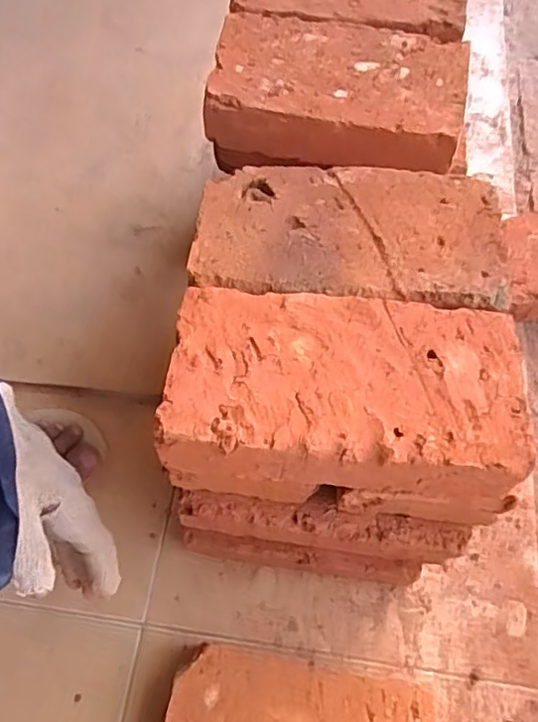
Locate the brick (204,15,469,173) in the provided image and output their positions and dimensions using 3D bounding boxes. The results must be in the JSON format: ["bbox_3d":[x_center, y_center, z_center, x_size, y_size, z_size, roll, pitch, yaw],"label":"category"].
[{"bbox_3d":[0.055,-0.207,0.460,0.191,0.058,0.113,12,62,7],"label":"brick"}]

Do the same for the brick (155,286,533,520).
[{"bbox_3d":[0.043,0.026,0.355,0.191,0.086,0.103,3,61,4],"label":"brick"}]

